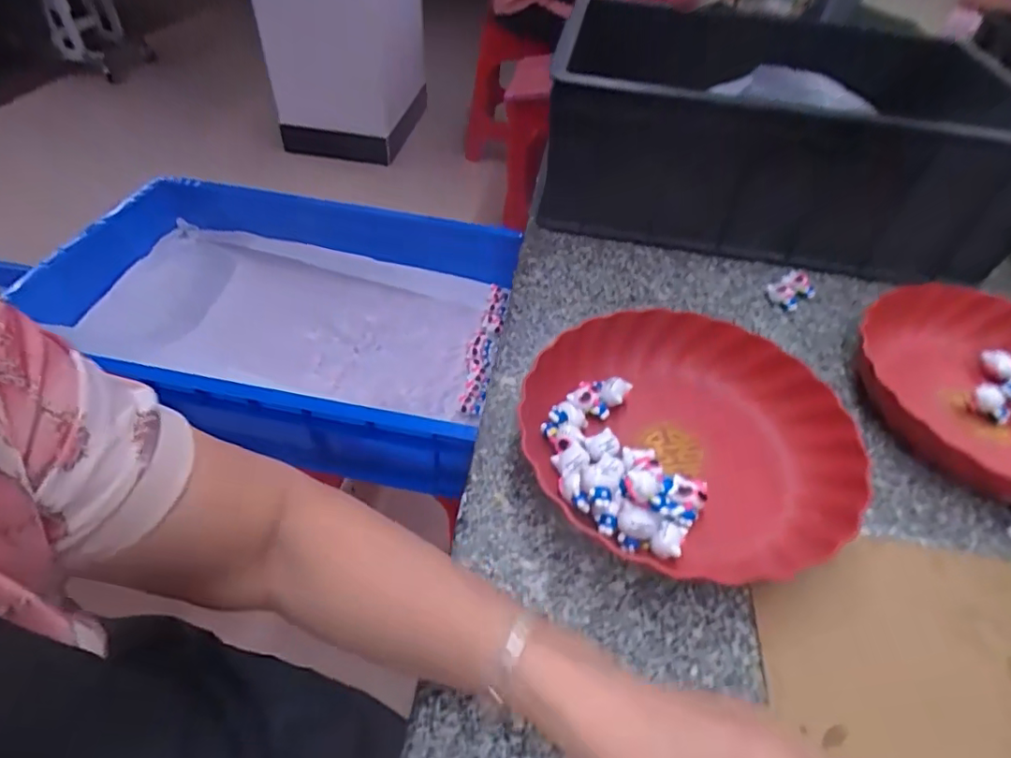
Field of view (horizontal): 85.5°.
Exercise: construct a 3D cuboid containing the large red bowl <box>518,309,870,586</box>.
[{"bbox_3d":[0.136,0.044,0.421,0.237,0.050,0.222,1,47,-1],"label":"large red bowl"}]

